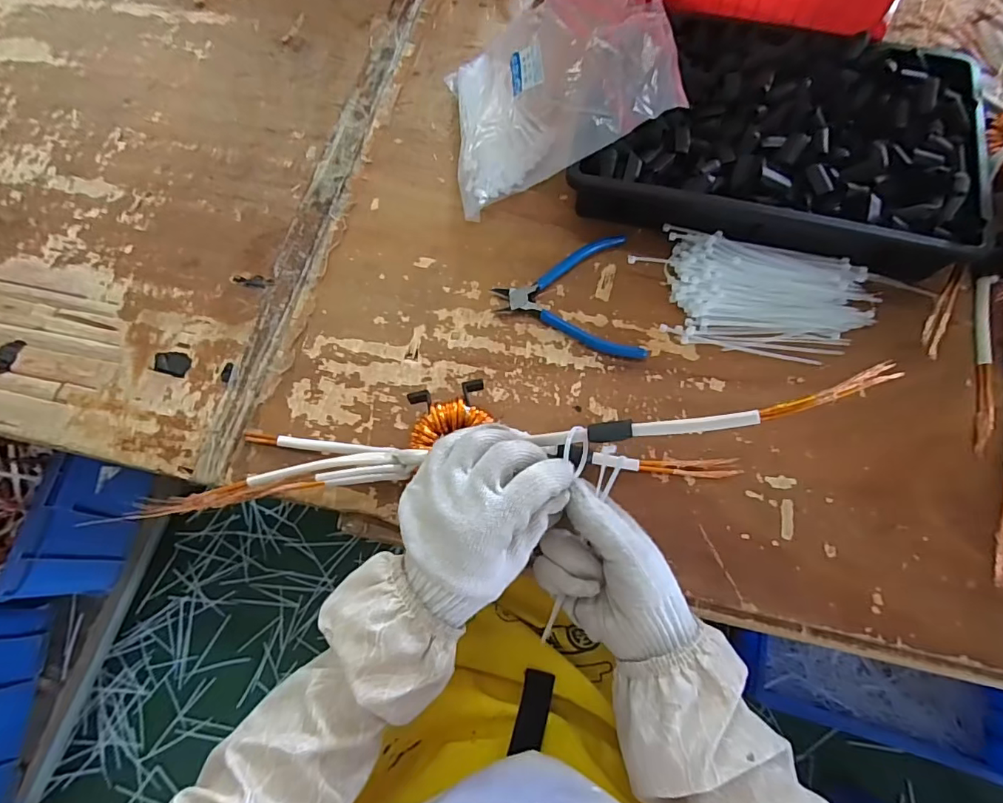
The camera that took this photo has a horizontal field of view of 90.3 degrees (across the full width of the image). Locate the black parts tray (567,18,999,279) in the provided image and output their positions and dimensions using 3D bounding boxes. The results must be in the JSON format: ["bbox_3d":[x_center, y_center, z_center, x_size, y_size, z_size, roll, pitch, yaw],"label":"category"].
[{"bbox_3d":[0.270,-0.256,0.492,0.350,0.069,0.224,13,71,5],"label":"black parts tray"}]

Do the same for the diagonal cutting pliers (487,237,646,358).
[{"bbox_3d":[0.062,-0.096,0.471,0.129,0.010,0.128,-7,71,-2],"label":"diagonal cutting pliers"}]

